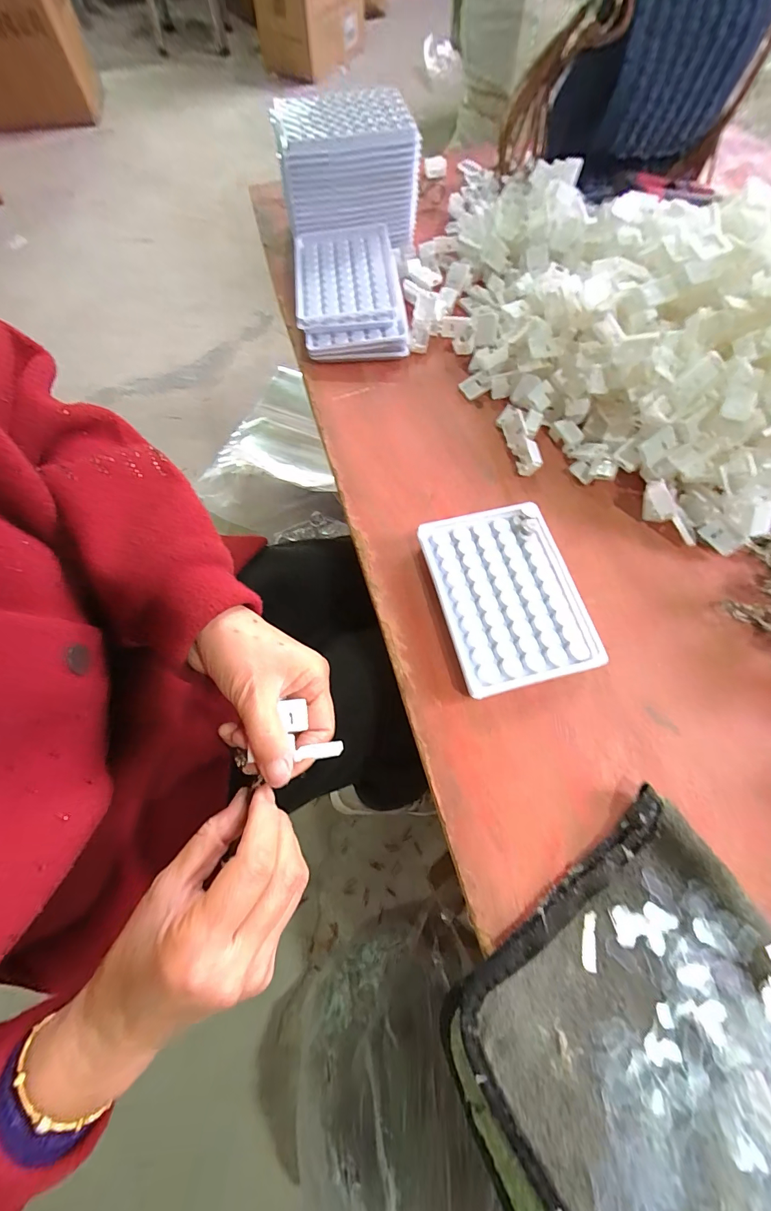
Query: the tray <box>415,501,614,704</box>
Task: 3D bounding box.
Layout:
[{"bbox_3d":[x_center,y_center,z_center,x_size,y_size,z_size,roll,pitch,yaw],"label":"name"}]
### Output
[{"bbox_3d":[0.085,-0.008,0.291,0.094,0.019,0.130,-13,69,-6],"label":"tray"}]

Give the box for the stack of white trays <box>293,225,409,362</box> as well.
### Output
[{"bbox_3d":[-0.036,-0.306,0.400,0.099,0.034,0.154,-6,68,-3],"label":"stack of white trays"}]

